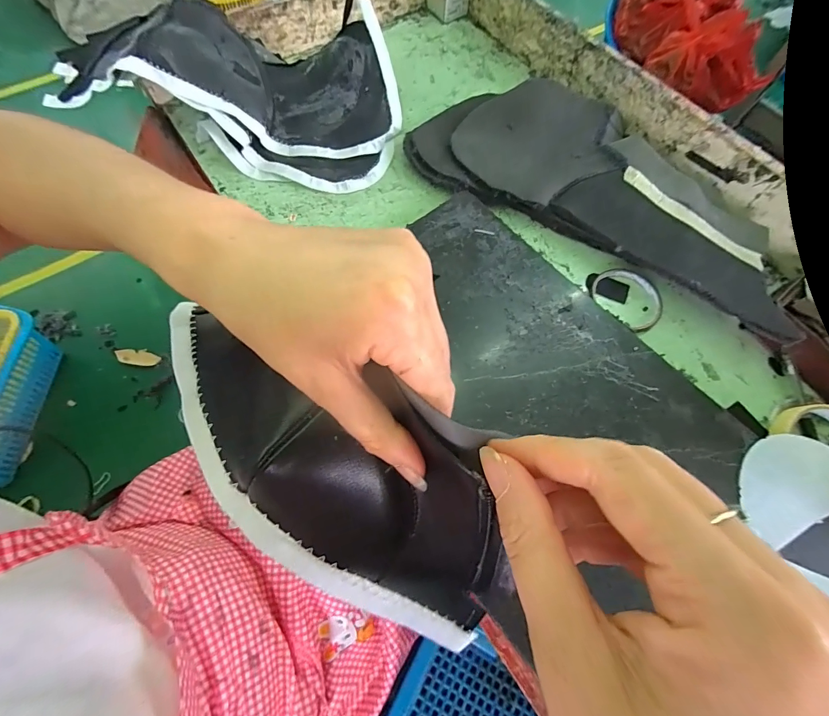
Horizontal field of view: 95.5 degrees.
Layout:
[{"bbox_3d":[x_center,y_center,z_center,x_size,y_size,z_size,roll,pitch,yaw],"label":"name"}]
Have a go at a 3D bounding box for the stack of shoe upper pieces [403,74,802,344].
[{"bbox_3d":[0.230,-0.221,0.471,0.480,0.044,0.215,31,69,11],"label":"stack of shoe upper pieces"}]

